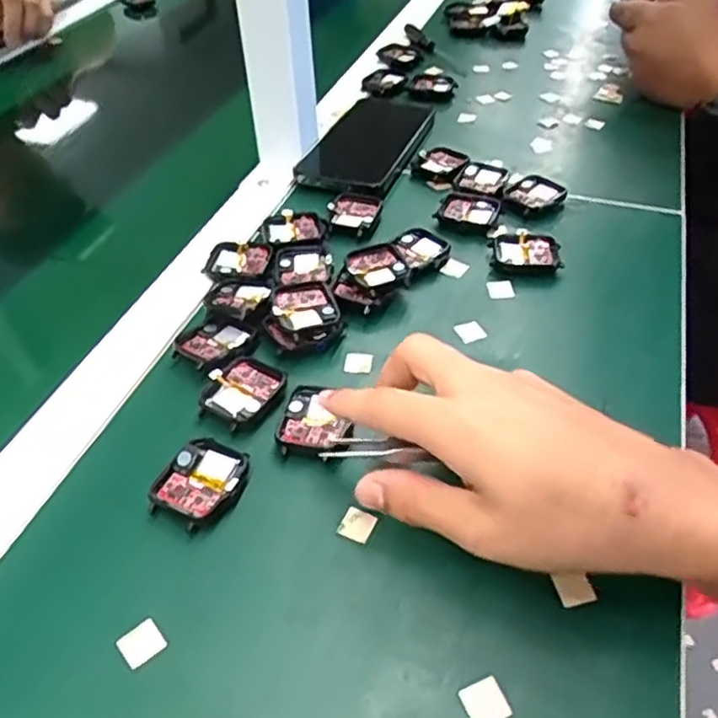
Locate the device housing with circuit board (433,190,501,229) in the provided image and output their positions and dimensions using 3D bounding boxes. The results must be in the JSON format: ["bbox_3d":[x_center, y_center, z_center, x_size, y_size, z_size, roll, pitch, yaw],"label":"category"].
[{"bbox_3d":[0.082,-0.112,0.500,0.043,0.007,0.037,11,46,14],"label":"device housing with circuit board"}]

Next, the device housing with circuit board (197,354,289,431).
[{"bbox_3d":[-0.065,0.016,0.370,0.037,0.005,0.047,20,49,22],"label":"device housing with circuit board"}]

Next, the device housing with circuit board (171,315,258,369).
[{"bbox_3d":[-0.086,-0.010,0.398,0.043,0.005,0.041,18,48,19],"label":"device housing with circuit board"}]

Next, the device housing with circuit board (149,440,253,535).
[{"bbox_3d":[-0.077,0.060,0.328,0.038,0.007,0.046,22,50,23],"label":"device housing with circuit board"}]

